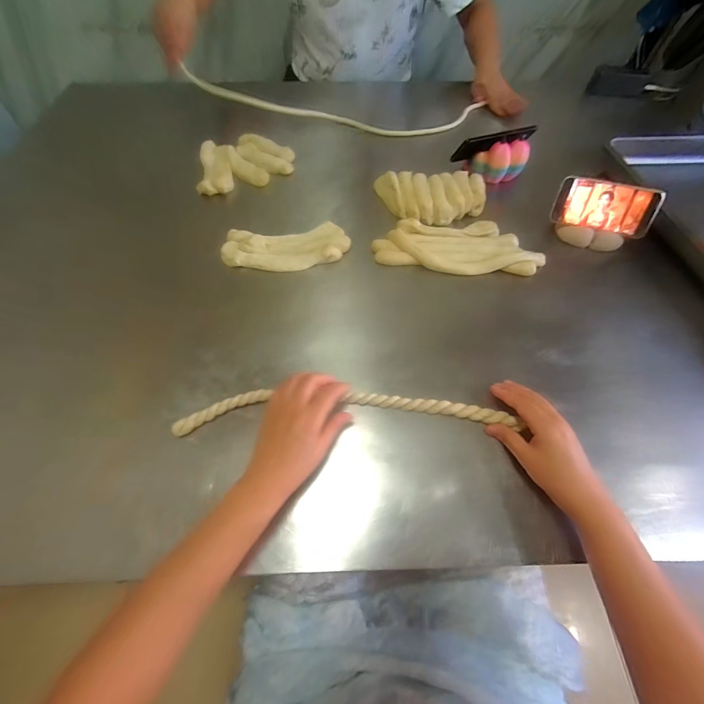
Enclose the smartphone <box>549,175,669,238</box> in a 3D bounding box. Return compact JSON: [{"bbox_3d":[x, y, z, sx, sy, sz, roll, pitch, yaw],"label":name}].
[{"bbox_3d":[0.427,-0.244,0.570,0.154,0.076,0.012,14,22,8],"label":"smartphone"}]

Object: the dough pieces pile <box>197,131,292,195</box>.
[{"bbox_3d":[-0.230,-0.404,0.713,0.205,0.025,0.153,-23,62,-14],"label":"dough pieces pile"}]

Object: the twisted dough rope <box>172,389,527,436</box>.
[{"bbox_3d":[-0.003,0.073,0.418,0.406,0.014,0.056,0,59,0],"label":"twisted dough rope"}]

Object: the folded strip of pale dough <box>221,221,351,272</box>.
[{"bbox_3d":[-0.108,-0.175,0.563,0.202,0.022,0.090,-11,60,-7],"label":"folded strip of pale dough"}]

